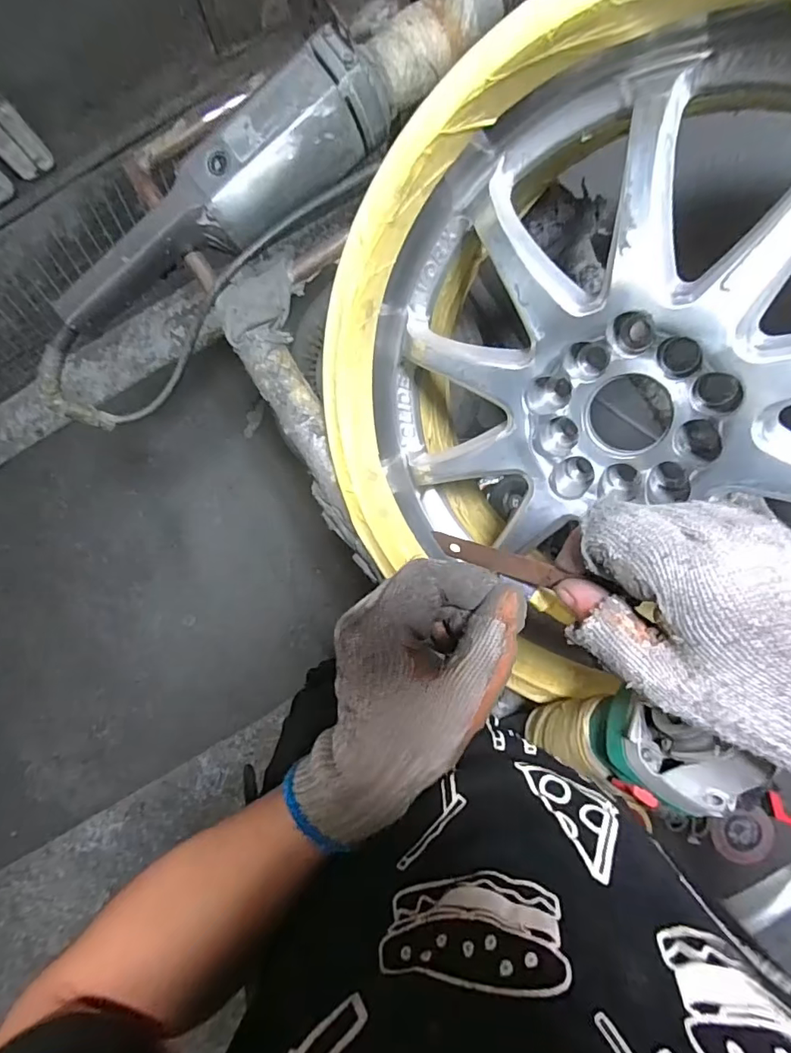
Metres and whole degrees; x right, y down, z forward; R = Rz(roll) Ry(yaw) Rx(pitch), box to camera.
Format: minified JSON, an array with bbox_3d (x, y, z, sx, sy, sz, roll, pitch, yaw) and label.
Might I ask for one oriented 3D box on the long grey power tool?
[{"bbox_3d":[-0.172,-0.306,0.474,0.358,0.080,0.080,-35,89,-2],"label":"long grey power tool"}]

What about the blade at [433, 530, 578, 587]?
[{"bbox_3d":[0.053,0.018,0.267,0.071,0.006,0.011,17,89,27],"label":"blade"}]

